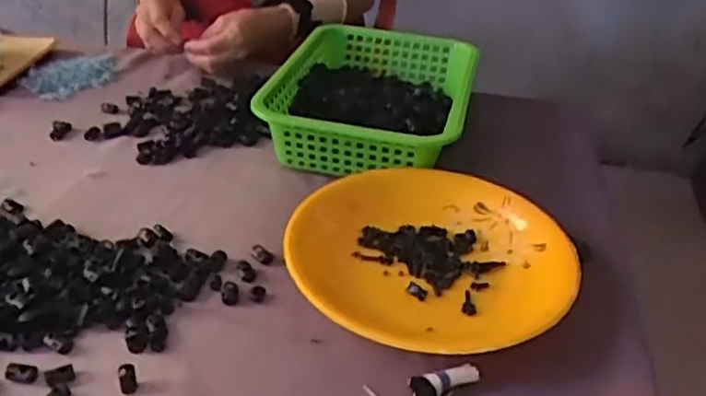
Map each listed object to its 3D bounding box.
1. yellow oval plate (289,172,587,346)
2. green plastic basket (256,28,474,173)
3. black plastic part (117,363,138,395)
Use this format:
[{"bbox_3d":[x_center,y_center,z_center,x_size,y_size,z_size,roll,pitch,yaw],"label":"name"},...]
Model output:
[{"bbox_3d":[0.073,0.051,0.577,0.222,0.060,0.234,18,36,20],"label":"yellow oval plate"},{"bbox_3d":[0.031,-0.127,0.815,0.195,0.088,0.329,12,34,12],"label":"green plastic basket"},{"bbox_3d":[-0.161,0.128,0.473,0.012,0.015,0.018,-13,37,-24],"label":"black plastic part"}]

